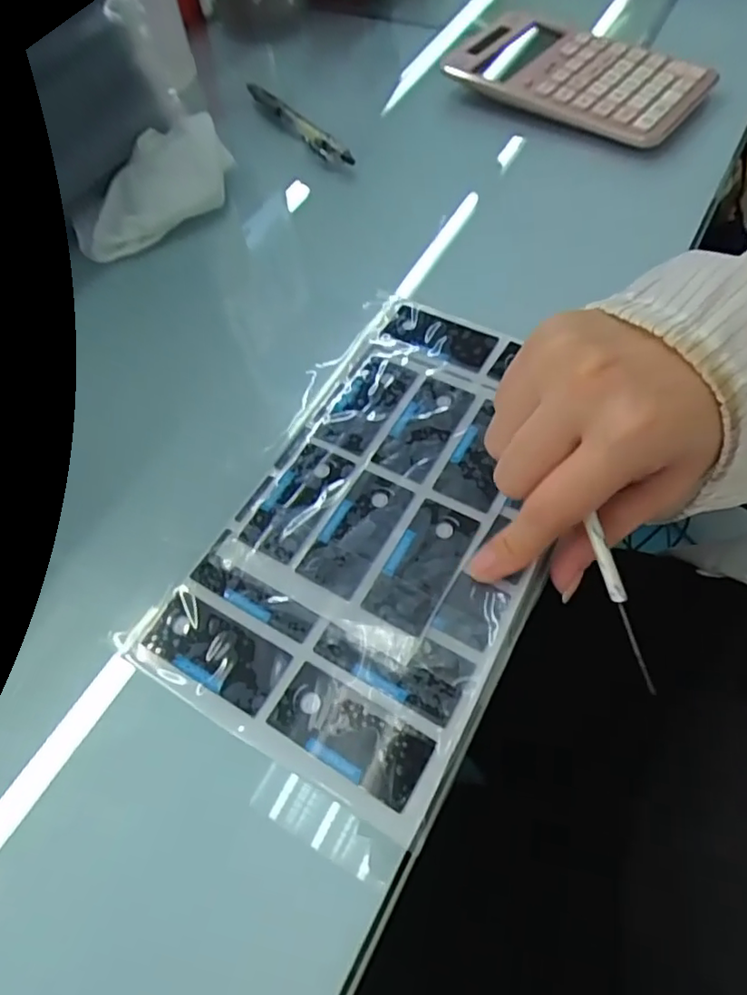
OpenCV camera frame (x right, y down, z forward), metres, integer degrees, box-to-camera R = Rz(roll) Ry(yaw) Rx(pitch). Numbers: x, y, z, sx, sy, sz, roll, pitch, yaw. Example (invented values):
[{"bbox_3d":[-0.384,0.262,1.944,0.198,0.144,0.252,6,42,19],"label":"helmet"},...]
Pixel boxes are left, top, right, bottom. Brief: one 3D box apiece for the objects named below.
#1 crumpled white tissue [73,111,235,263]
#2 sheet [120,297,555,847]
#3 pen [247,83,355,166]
[{"bbox_3d":[-0.151,-0.211,0.400,0.111,0.034,0.081,-22,60,-8],"label":"crumpled white tissue"},{"bbox_3d":[0.012,0.005,0.268,0.133,0.005,0.227,25,64,18],"label":"sheet"},{"bbox_3d":[-0.059,-0.283,0.445,0.012,0.013,0.137,-33,62,-15],"label":"pen"}]

